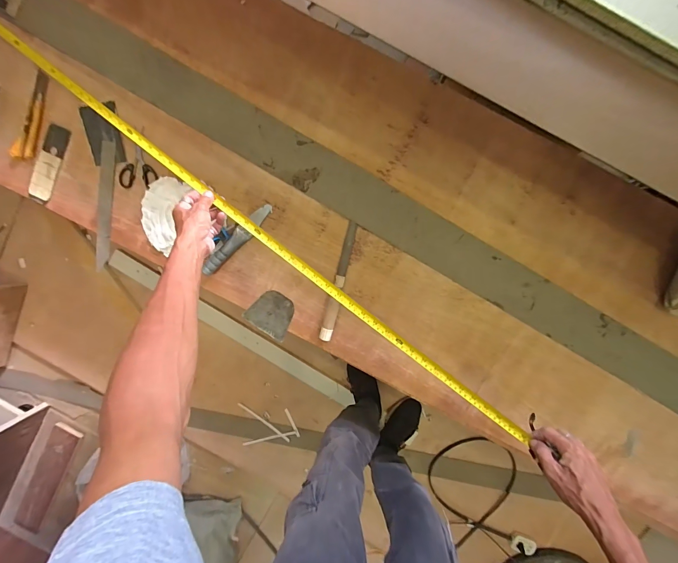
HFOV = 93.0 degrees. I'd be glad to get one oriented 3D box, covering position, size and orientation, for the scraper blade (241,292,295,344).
[{"bbox_3d":[-0.151,0.073,0.725,0.102,0.005,0.095,32,98,-1],"label":"scraper blade"}]

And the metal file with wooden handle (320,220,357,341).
[{"bbox_3d":[-0.002,0.000,0.694,0.028,0.022,0.260,13,98,2],"label":"metal file with wooden handle"}]

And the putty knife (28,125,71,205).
[{"bbox_3d":[-0.638,-0.257,0.709,0.049,0.012,0.171,25,98,0],"label":"putty knife"}]

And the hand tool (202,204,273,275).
[{"bbox_3d":[-0.220,-0.092,0.693,0.032,0.025,0.197,43,98,-3],"label":"hand tool"}]

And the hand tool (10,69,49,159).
[{"bbox_3d":[-0.654,-0.352,0.689,0.040,0.018,0.186,28,98,-1],"label":"hand tool"}]

